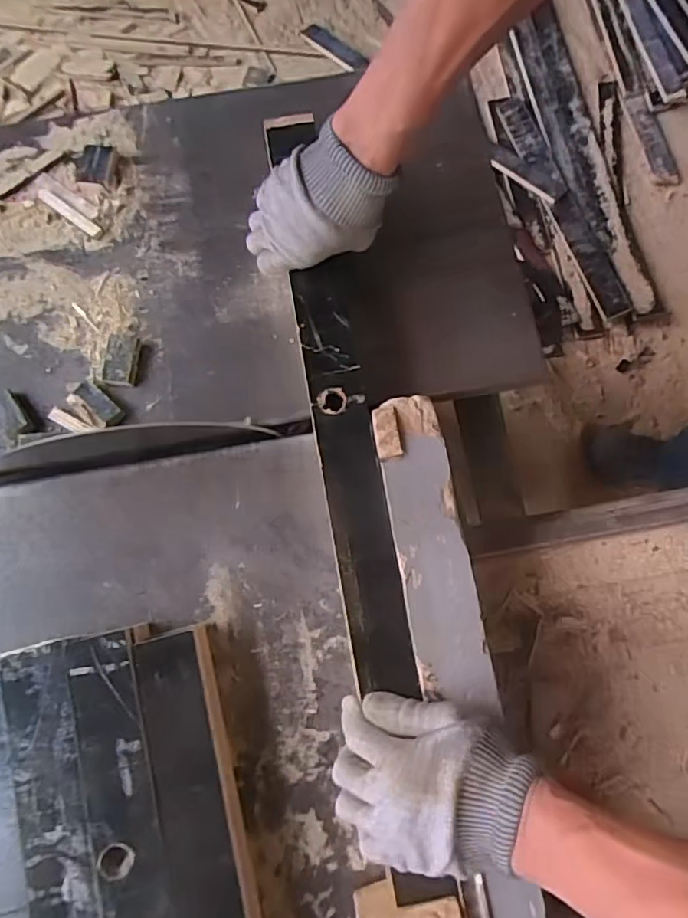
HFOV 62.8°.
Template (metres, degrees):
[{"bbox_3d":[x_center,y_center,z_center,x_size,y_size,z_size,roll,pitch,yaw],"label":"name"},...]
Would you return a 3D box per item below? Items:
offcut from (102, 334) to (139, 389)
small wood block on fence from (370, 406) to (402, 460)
[{"bbox_3d":[-0.211,-0.093,0.537,0.027,0.014,0.046,6,78,0],"label":"offcut"},{"bbox_3d":[0.035,-0.023,0.464,0.020,0.007,0.045,-8,78,-3],"label":"small wood block on fence"}]

